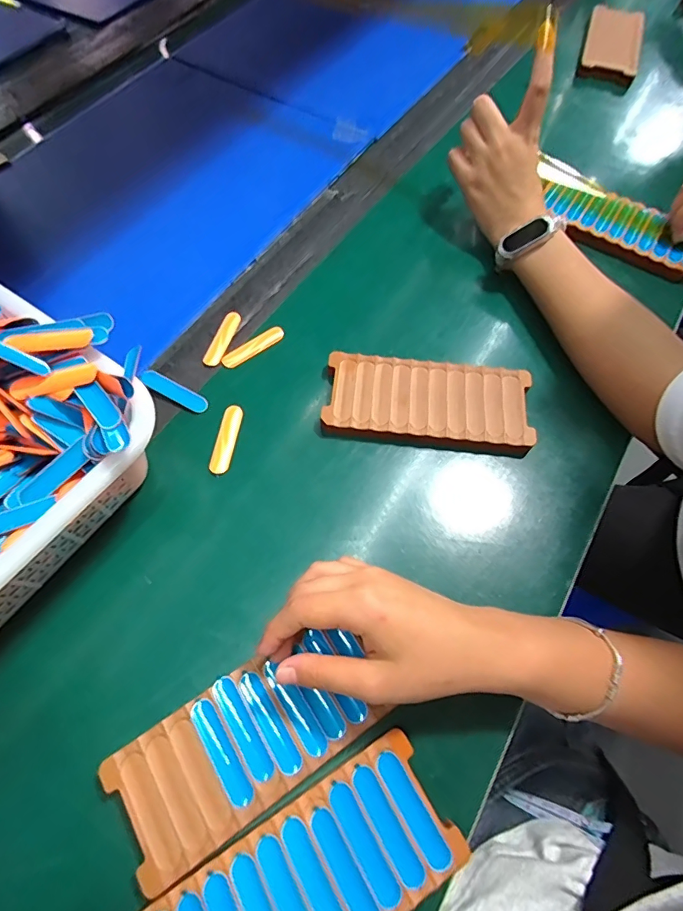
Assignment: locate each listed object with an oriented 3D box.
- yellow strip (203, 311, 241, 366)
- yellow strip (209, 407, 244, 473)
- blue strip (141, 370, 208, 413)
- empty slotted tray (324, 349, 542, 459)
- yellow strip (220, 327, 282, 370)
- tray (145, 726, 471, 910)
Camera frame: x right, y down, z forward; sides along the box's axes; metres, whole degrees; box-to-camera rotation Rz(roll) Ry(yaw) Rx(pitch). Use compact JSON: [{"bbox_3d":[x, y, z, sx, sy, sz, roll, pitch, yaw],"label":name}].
[{"bbox_3d":[-0.110,-0.109,0.425,0.017,0.004,0.061,15,65,7],"label":"yellow strip"},{"bbox_3d":[-0.095,-0.014,0.380,0.018,0.005,0.061,6,64,3],"label":"yellow strip"},{"bbox_3d":[-0.145,-0.056,0.398,0.063,0.004,0.016,29,72,4],"label":"blue strip"},{"bbox_3d":[0.074,-0.044,0.393,0.169,0.018,0.078,8,65,3],"label":"empty slotted tray"},{"bbox_3d":[-0.081,-0.100,0.424,0.062,0.004,0.015,-36,70,-16],"label":"yellow strip"},{"bbox_3d":[-0.020,0.237,0.254,0.169,0.018,0.074,-28,68,-13],"label":"tray"}]

